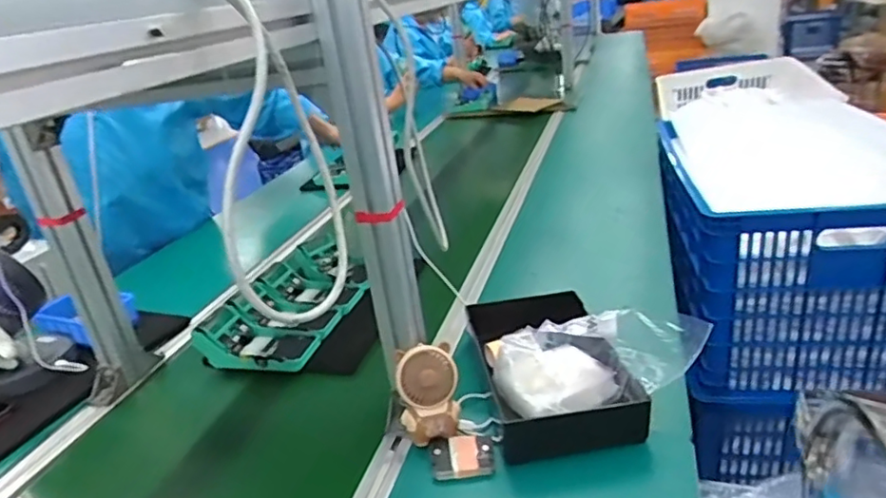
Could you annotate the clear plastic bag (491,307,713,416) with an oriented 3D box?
[{"bbox_3d":[0.177,0.125,0.696,0.224,0.081,0.135,-9,24,-3],"label":"clear plastic bag"}]

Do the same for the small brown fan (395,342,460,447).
[{"bbox_3d":[-0.015,0.166,0.665,0.066,0.100,0.059,-9,24,-3],"label":"small brown fan"}]

